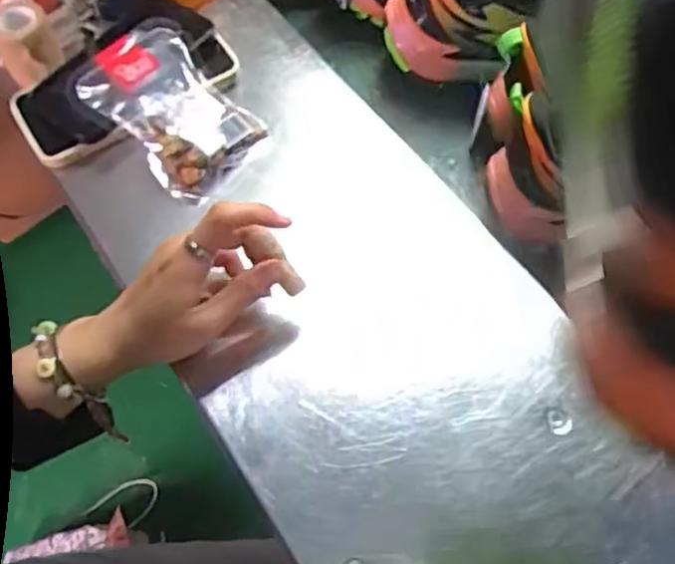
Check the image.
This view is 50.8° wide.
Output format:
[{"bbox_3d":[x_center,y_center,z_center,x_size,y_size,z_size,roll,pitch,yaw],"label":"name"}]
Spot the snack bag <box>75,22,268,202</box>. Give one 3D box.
[{"bbox_3d":[-0.122,-0.127,0.530,0.129,0.028,0.094,45,69,4],"label":"snack bag"}]

